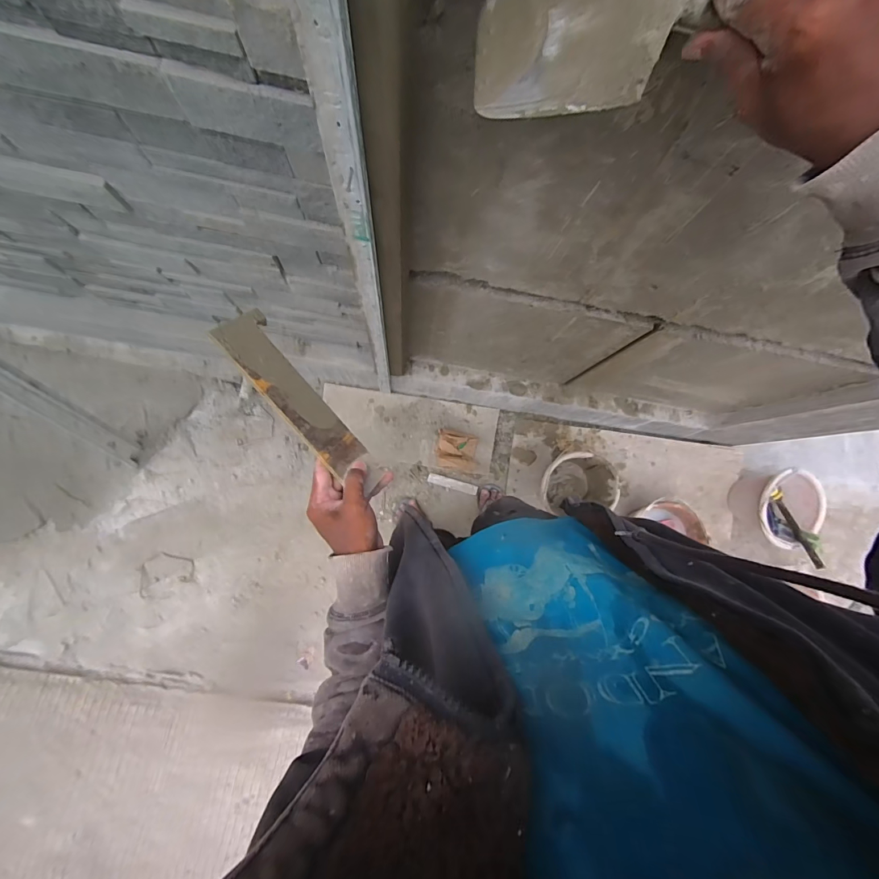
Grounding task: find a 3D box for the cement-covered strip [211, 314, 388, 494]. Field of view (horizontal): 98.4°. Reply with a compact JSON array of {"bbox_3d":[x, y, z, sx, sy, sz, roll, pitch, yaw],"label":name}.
[{"bbox_3d":[-0.154,-0.038,0.431,0.228,0.006,0.058,53,52,-11],"label":"cement-covered strip"}]

